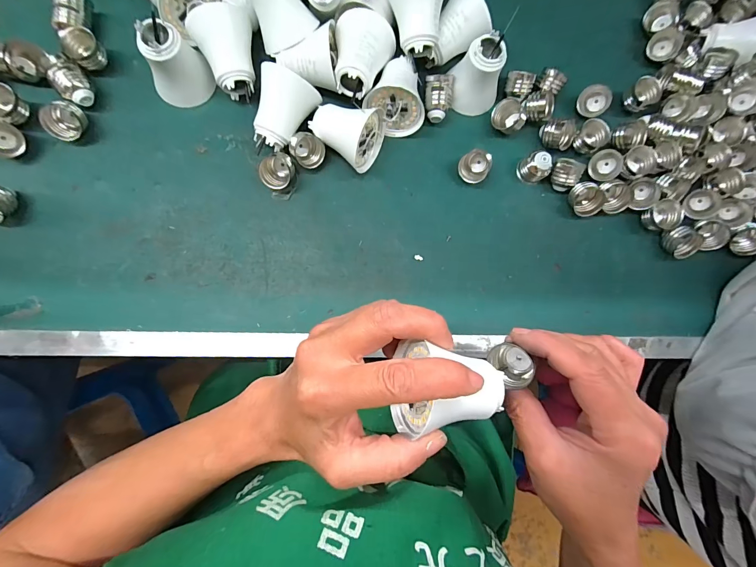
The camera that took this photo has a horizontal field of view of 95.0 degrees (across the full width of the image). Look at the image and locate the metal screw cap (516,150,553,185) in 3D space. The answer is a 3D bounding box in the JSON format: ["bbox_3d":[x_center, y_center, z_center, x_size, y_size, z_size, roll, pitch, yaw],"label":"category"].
[{"bbox_3d":[0.145,-0.106,0.317,0.019,0.026,0.025,-35,88,-7],"label":"metal screw cap"}]

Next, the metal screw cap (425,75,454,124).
[{"bbox_3d":[0.055,-0.165,0.317,0.026,0.025,0.037,-1,85,-5],"label":"metal screw cap"}]

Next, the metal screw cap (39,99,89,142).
[{"bbox_3d":[-0.261,-0.136,0.288,0.031,0.020,0.031,-1,95,-9],"label":"metal screw cap"}]

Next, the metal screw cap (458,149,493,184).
[{"bbox_3d":[0.089,-0.107,0.317,0.032,0.019,0.028,-41,89,-8],"label":"metal screw cap"}]

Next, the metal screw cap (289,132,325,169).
[{"bbox_3d":[-0.061,-0.117,0.305,0.026,0.019,0.031,-35,88,-7],"label":"metal screw cap"}]

